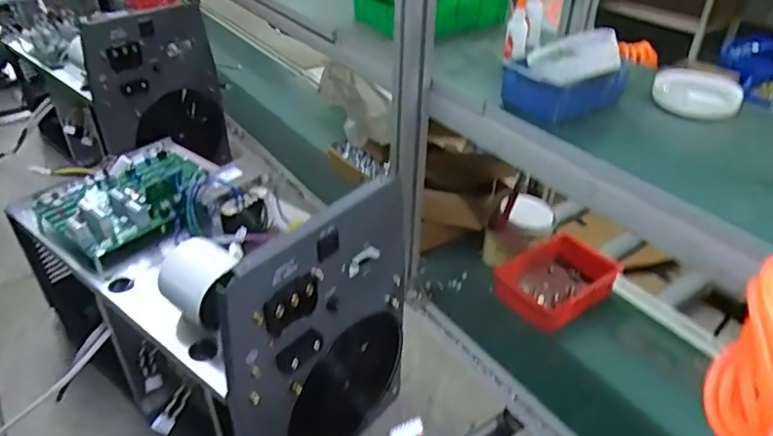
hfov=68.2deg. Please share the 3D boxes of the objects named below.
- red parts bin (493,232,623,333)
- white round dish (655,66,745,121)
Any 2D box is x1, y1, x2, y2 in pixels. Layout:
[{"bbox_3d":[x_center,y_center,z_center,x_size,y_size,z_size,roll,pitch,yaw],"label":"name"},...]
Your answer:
[{"bbox_3d":[0.302,0.113,1.011,0.199,0.061,0.135,-23,42,-29],"label":"red parts bin"},{"bbox_3d":[0.404,-0.162,0.744,0.102,0.028,0.091,18,40,23],"label":"white round dish"}]

